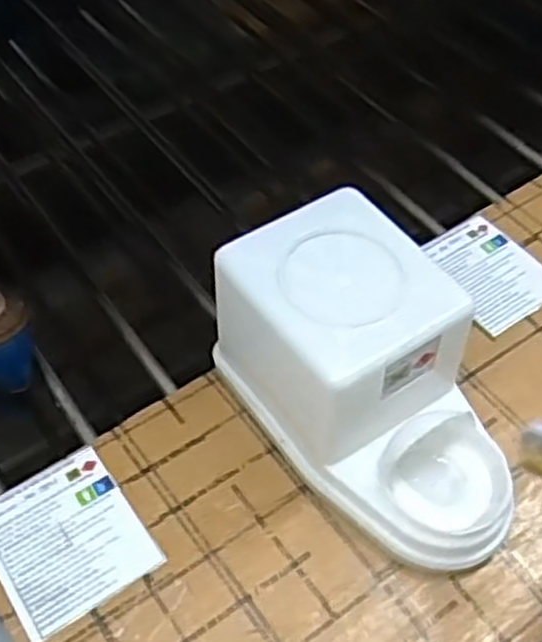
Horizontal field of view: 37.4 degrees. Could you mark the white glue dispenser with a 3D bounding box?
[{"bbox_3d":[0.057,0.034,0.426,0.100,0.104,0.185,-29,58,-21],"label":"white glue dispenser"}]

